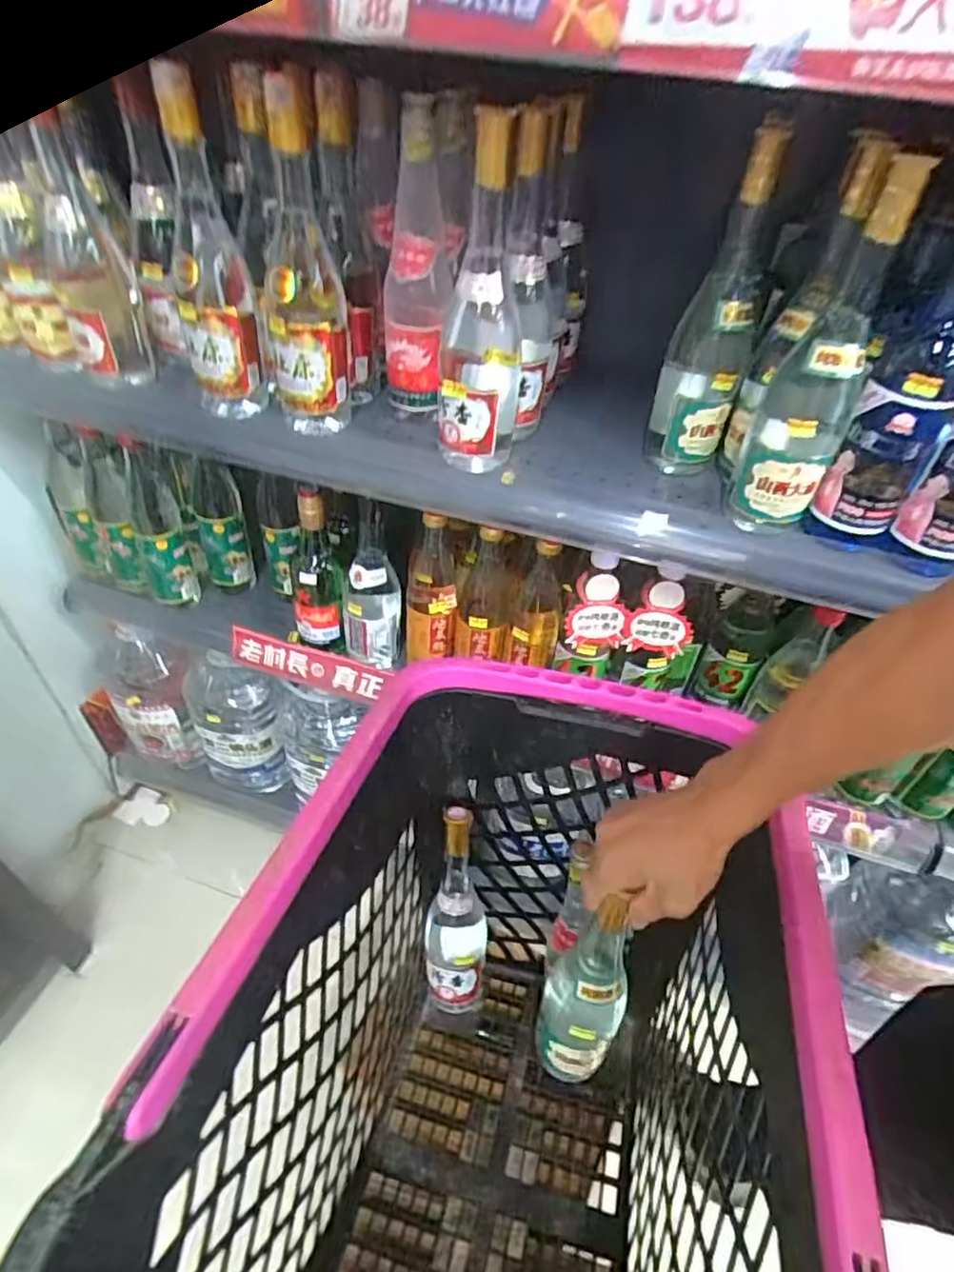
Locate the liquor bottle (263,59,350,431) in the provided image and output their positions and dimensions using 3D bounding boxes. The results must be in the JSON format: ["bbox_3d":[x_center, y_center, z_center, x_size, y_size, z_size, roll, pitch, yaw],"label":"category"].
[{"bbox_3d":[-0.158,-0.327,0.587,0.071,0.270,0.090,-4,45,-8],"label":"liquor bottle"}]

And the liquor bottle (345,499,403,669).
[{"bbox_3d":[-0.133,-0.067,0.818,0.068,0.227,0.071,1,44,-3],"label":"liquor bottle"}]

